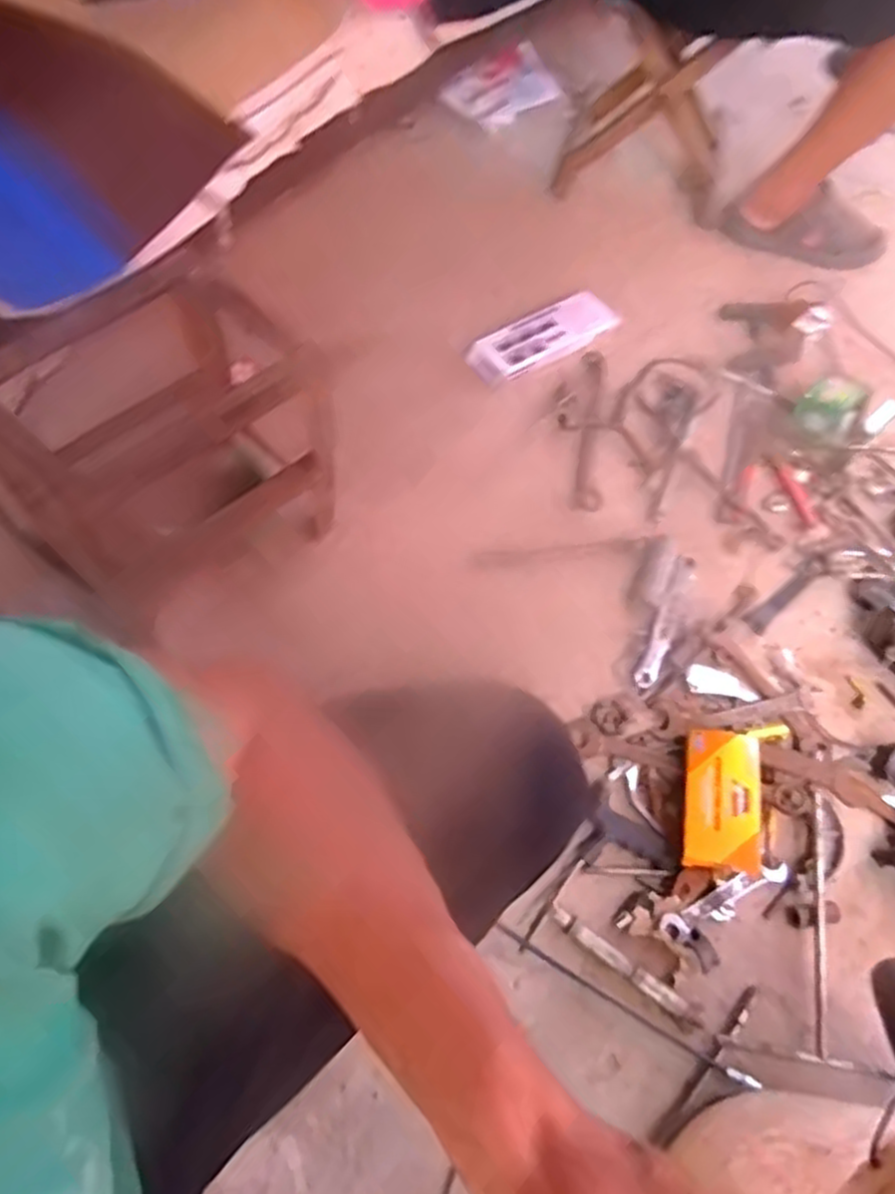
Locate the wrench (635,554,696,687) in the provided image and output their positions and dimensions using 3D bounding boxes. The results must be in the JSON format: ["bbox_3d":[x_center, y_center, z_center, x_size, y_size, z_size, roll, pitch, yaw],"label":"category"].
[{"bbox_3d":[0.263,0.028,0.907,0.025,0.019,0.181,22,61,11],"label":"wrench"}]

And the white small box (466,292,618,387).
[{"bbox_3d":[0.147,-0.385,1.121,0.254,0.033,0.081,-33,66,-19],"label":"white small box"}]

